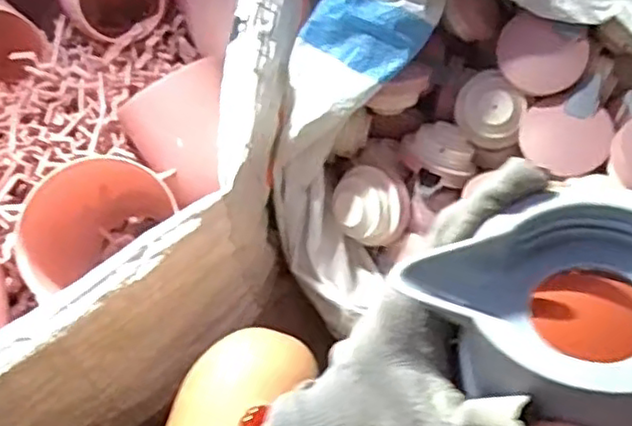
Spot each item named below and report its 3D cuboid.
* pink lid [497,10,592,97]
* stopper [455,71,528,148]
[{"bbox_3d":[0.224,-0.156,0.670,0.085,0.012,0.073,19,95,5],"label":"pink lid"},{"bbox_3d":[0.183,-0.108,0.708,0.074,0.073,0.040,32,24,26],"label":"stopper"}]

